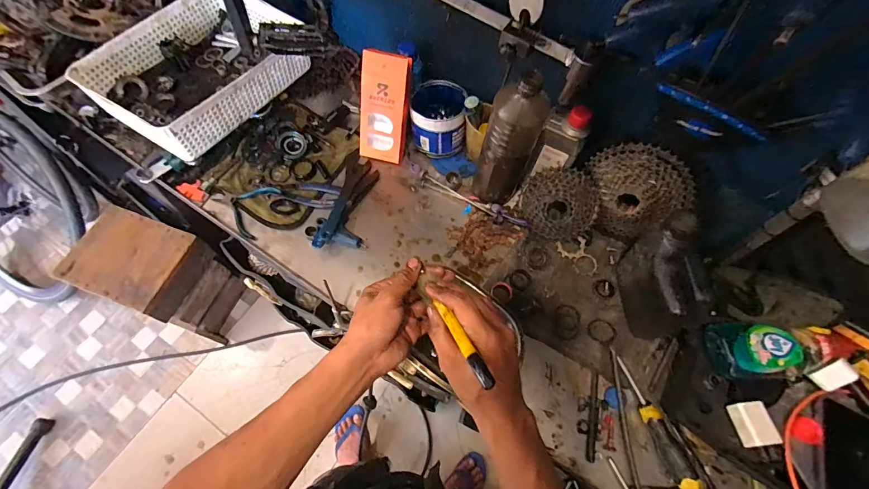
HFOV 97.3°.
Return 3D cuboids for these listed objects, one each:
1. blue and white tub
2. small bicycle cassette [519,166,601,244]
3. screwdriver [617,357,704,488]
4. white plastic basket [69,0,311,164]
[{"bbox_3d":[0.004,-0.227,0.701,0.097,0.096,0.110,0,66,-2],"label":"blue and white tub"},{"bbox_3d":[0.206,-0.063,0.630,0.118,0.031,0.118,4,108,11],"label":"small bicycle cassette"},{"bbox_3d":[0.313,0.256,0.543,0.032,0.029,0.182,-18,68,-10],"label":"screwdriver"},{"bbox_3d":[-0.423,-0.320,0.693,0.248,0.089,0.314,34,69,12],"label":"white plastic basket"}]

